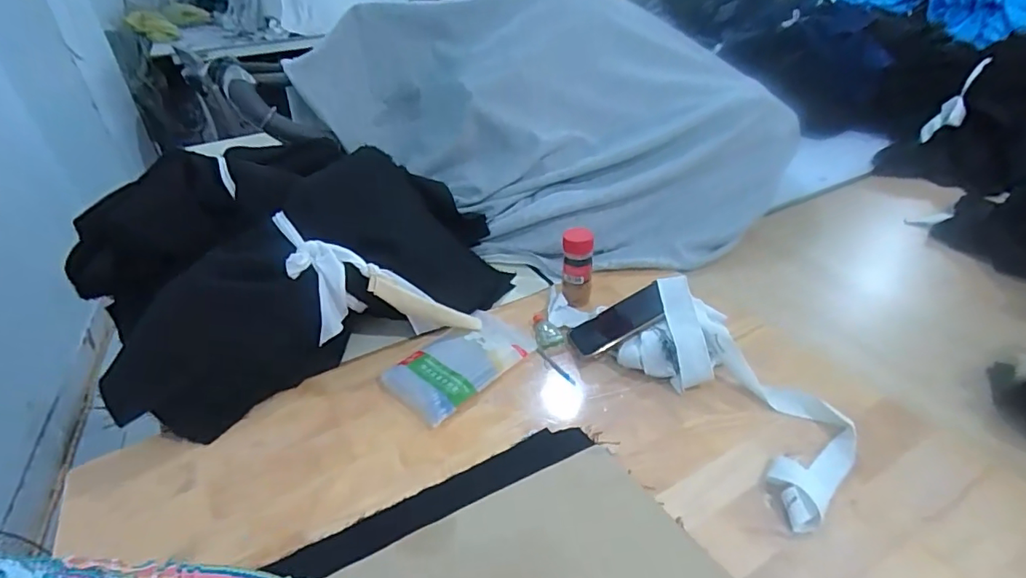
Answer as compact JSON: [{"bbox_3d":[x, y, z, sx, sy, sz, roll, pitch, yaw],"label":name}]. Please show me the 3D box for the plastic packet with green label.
[{"bbox_3d":[-0.064,0.090,0.651,0.105,0.019,0.175,27,45,36],"label":"plastic packet with green label"}]

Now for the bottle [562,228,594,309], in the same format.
[{"bbox_3d":[0.089,-0.027,0.723,0.040,0.107,0.036,3,35,10],"label":"bottle"}]

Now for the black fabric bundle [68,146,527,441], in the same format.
[{"bbox_3d":[-0.303,-0.062,0.752,0.494,0.186,0.444,-28,42,-31],"label":"black fabric bundle"}]

